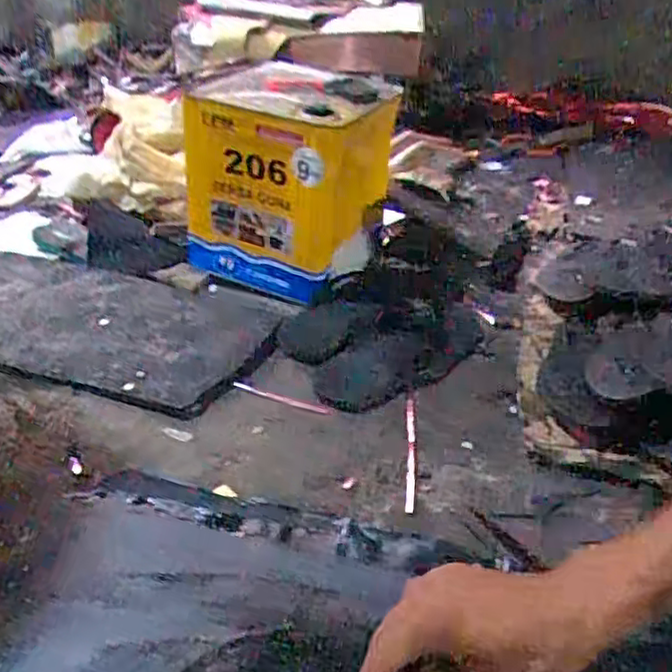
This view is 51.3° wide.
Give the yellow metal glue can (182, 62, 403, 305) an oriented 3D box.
[{"bbox_3d":[-0.058,-0.220,0.983,0.240,0.270,0.217,12,32,20],"label":"yellow metal glue can"}]

